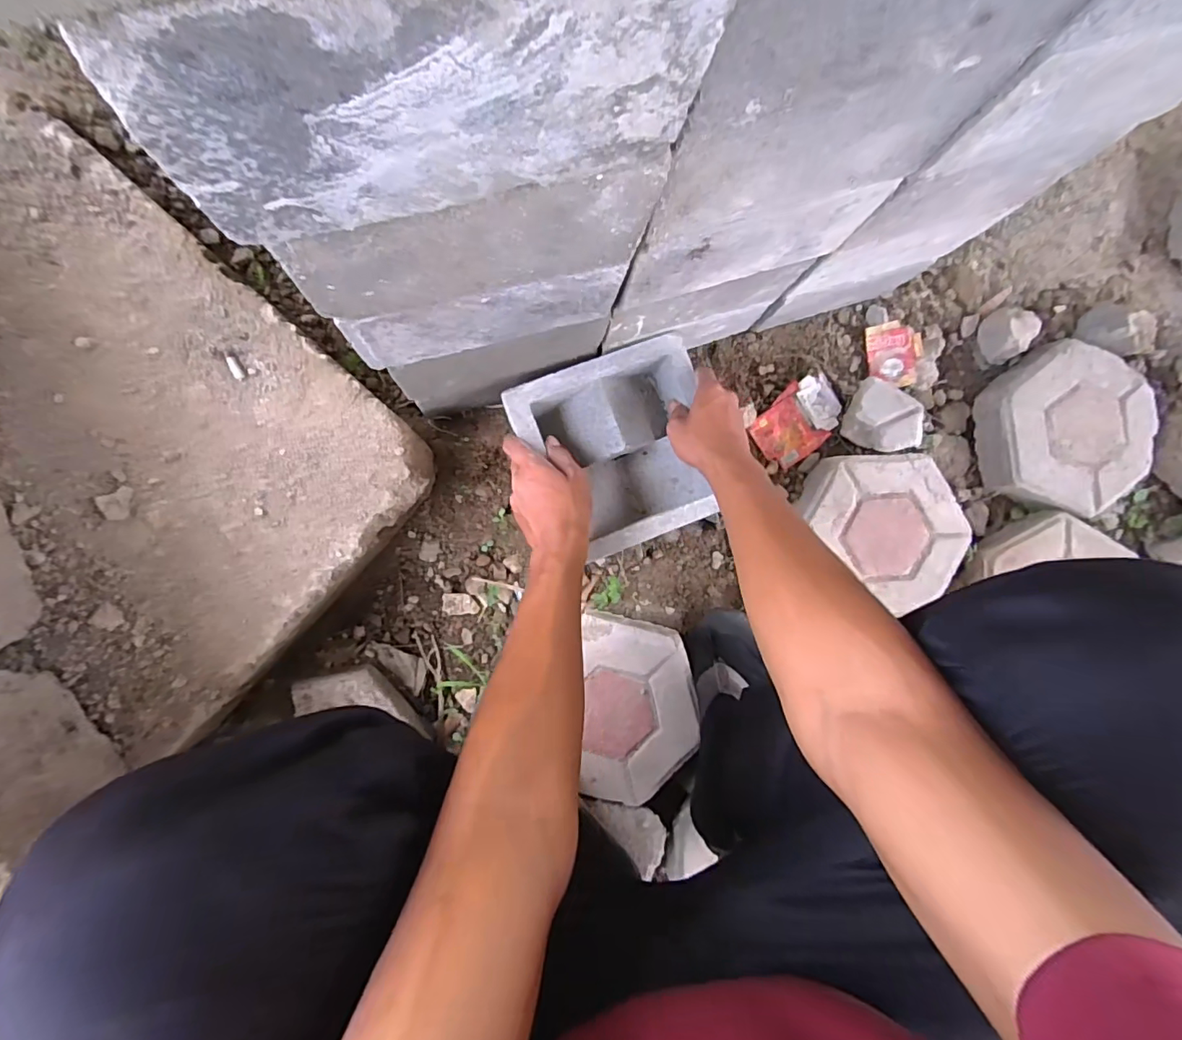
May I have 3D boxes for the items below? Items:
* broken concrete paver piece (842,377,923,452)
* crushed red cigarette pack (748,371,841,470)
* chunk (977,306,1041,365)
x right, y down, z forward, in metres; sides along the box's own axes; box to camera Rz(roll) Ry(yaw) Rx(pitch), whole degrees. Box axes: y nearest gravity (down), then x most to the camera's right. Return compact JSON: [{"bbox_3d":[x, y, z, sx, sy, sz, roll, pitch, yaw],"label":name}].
[{"bbox_3d":[0.360,-0.126,0.651,0.075,0.062,0.086,10,90,-4],"label":"broken concrete paver piece"},{"bbox_3d":[0.266,-0.127,0.669,0.077,0.018,0.116,44,87,-3],"label":"crushed red cigarette pack"},{"bbox_3d":[0.527,-0.236,0.672,0.048,0.054,0.066,20,89,-4],"label":"chunk"}]

